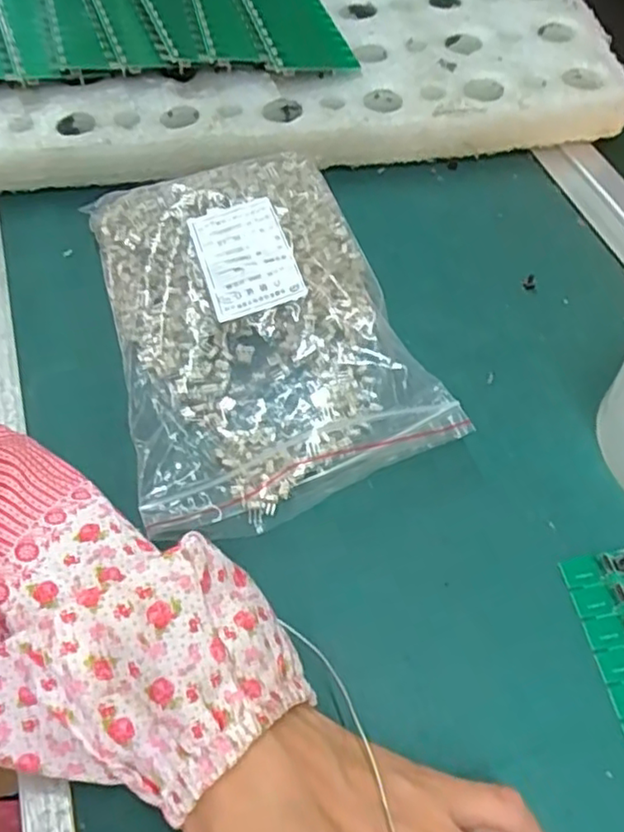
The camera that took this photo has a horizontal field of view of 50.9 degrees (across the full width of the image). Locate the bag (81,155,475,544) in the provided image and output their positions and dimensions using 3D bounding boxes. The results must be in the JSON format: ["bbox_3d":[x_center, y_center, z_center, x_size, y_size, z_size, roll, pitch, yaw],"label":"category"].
[{"bbox_3d":[-0.035,-0.057,0.366,0.157,0.039,0.232,-18,59,-10],"label":"bag"}]

